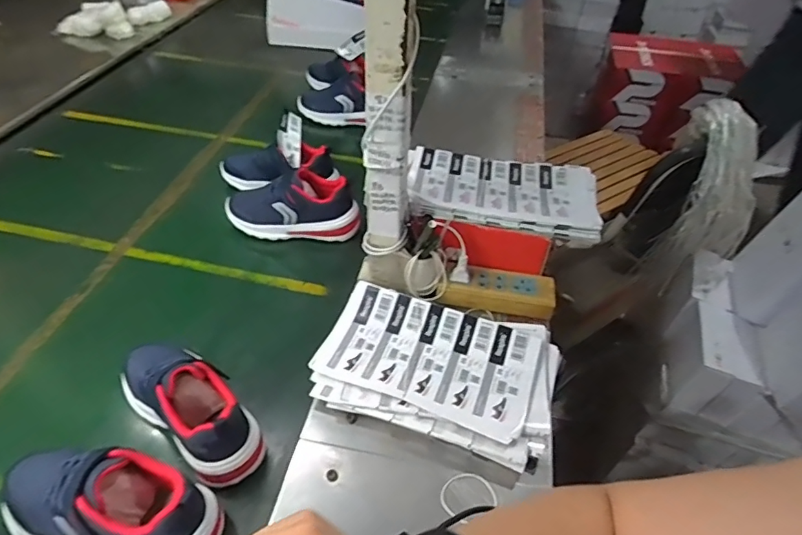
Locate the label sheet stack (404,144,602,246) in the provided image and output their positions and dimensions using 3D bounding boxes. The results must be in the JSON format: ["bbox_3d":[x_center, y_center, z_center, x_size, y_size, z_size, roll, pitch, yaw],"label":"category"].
[{"bbox_3d":[0.139,-0.112,0.684,0.258,0.032,0.152,13,44,10],"label":"label sheet stack"}]

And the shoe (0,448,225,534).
[{"bbox_3d":[-0.269,0.214,0.448,0.206,0.084,0.077,9,43,6],"label":"shoe"}]

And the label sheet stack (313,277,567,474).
[{"bbox_3d":[0.046,0.106,0.586,0.265,0.037,0.191,16,44,12],"label":"label sheet stack"}]

